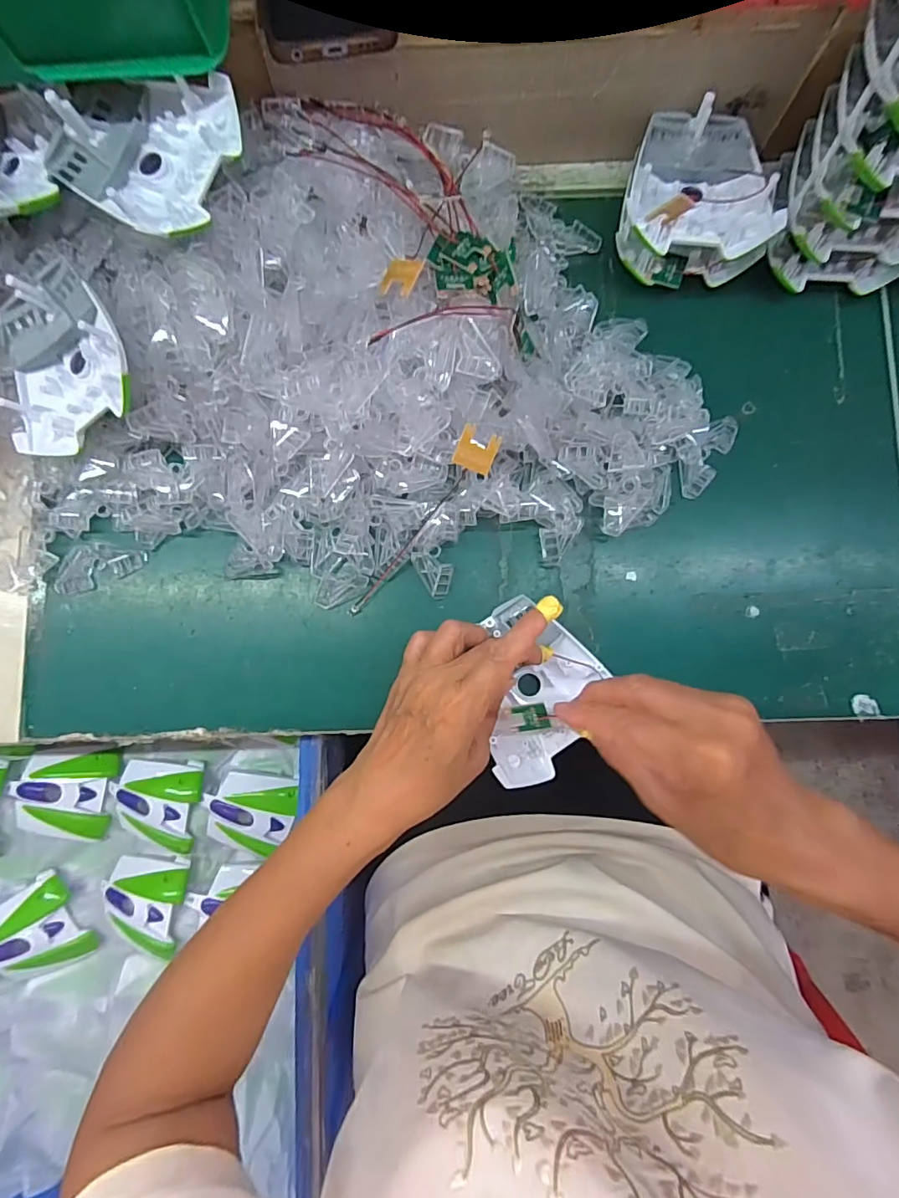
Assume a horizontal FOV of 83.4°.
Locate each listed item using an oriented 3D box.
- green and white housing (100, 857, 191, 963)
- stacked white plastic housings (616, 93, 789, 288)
[{"bbox_3d":[-0.310,0.305,0.503,0.092,0.025,0.083,1,86,0],"label":"green and white housing"},{"bbox_3d":[0.172,-0.285,0.357,0.104,0.048,0.112,0,86,0],"label":"stacked white plastic housings"}]

